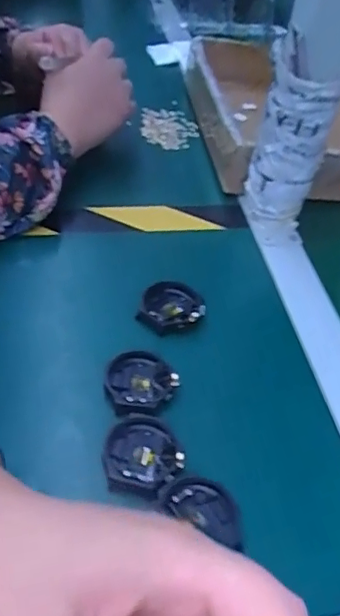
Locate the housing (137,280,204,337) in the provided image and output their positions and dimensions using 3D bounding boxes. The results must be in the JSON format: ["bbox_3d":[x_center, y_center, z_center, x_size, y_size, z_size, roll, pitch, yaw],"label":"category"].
[{"bbox_3d":[0.002,0.000,0.452,0.049,0.013,0.048,4,44,-4],"label":"housing"}]

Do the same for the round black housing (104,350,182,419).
[{"bbox_3d":[-0.024,0.052,0.394,0.047,0.009,0.048,4,44,-4],"label":"round black housing"}]

